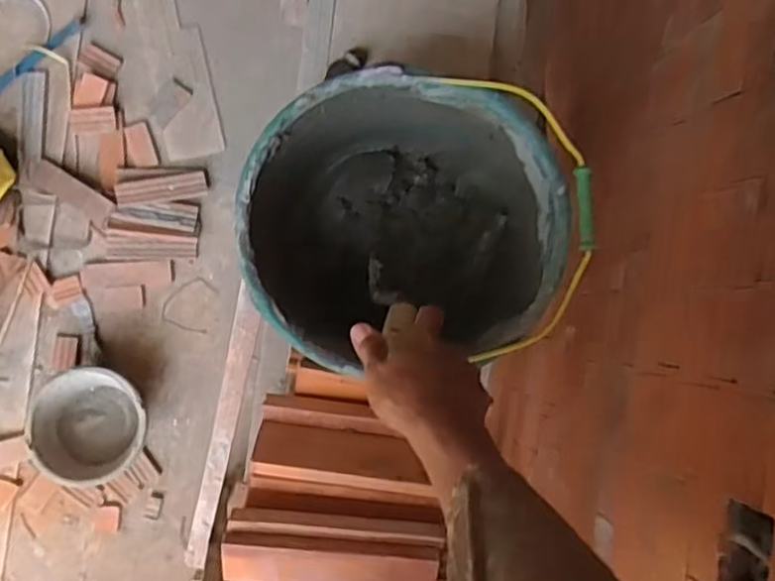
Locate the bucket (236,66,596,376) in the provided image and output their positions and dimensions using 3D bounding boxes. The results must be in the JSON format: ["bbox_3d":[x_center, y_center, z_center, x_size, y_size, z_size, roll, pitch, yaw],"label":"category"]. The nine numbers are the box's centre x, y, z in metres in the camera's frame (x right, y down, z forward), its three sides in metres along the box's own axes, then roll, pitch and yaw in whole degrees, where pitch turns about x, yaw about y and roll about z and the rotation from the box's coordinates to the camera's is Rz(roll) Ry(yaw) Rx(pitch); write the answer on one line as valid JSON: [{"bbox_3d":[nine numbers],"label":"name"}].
[{"bbox_3d":[0.019,-0.061,0.701,0.321,0.188,0.277,-2,89,-4],"label":"bucket"}]

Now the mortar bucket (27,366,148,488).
[{"bbox_3d":[-0.718,0.334,1.663,0.250,0.167,0.291,-8,89,-5],"label":"mortar bucket"}]

